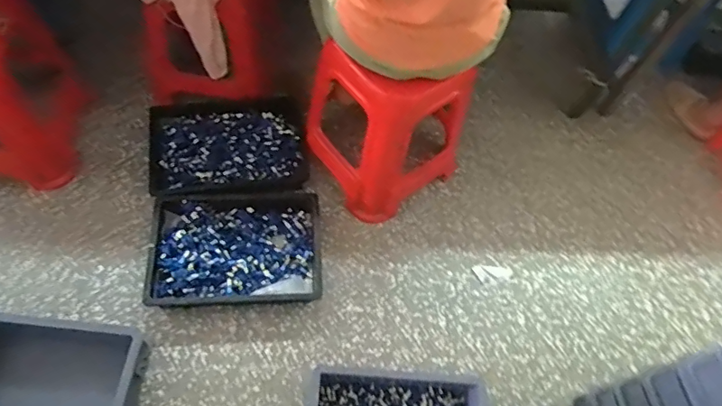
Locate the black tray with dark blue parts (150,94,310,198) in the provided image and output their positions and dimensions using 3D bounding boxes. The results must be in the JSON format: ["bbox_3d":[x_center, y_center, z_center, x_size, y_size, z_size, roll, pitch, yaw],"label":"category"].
[{"bbox_3d":[-0.396,-0.190,1.576,0.471,0.073,0.379,-5,63,-9],"label":"black tray with dark blue parts"}]

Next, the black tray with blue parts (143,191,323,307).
[{"bbox_3d":[-0.338,0.121,1.415,0.459,0.074,0.326,-3,63,-8],"label":"black tray with blue parts"}]

